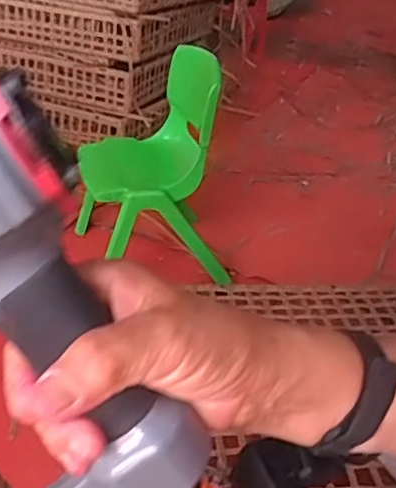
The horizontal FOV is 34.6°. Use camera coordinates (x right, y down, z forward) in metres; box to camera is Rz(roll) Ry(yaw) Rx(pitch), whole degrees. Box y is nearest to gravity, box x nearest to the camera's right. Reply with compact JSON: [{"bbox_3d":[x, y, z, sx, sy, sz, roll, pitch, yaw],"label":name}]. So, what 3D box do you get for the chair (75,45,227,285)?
[{"bbox_3d":[-0.117,-0.200,1.643,0.350,0.518,0.352,-5,33,-16],"label":"chair"}]

